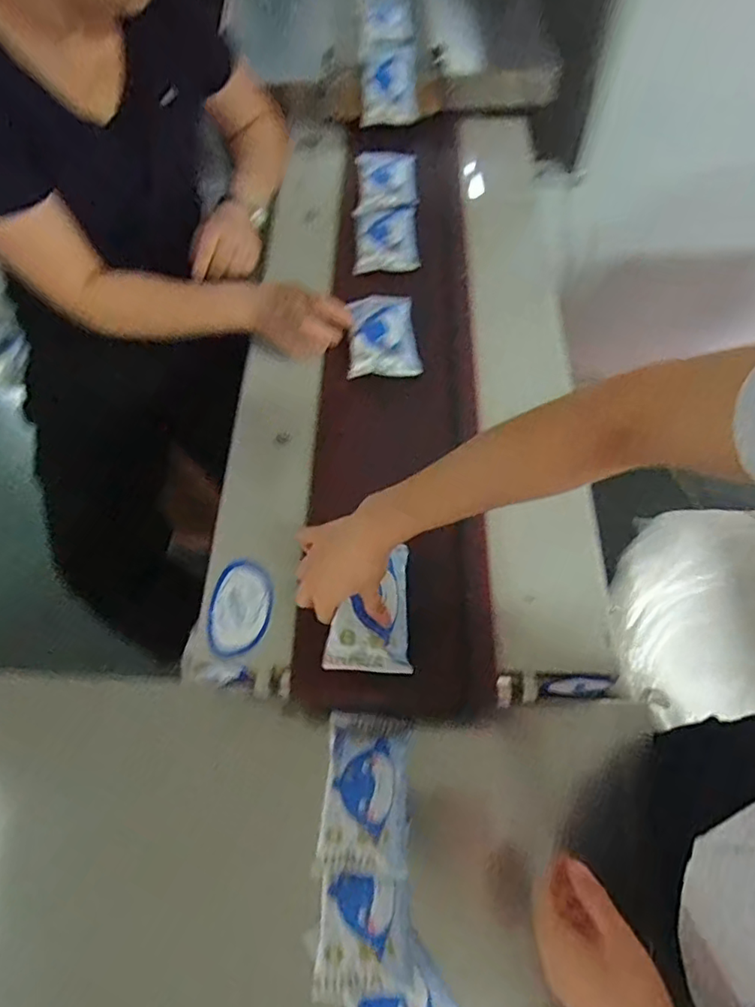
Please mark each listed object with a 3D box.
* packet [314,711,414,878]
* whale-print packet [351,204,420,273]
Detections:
[{"bbox_3d":[-0.011,0.278,0.563,0.081,0.034,0.136,4,61,2],"label":"packet"},{"bbox_3d":[0.014,-0.393,0.859,0.097,0.021,0.141,-12,54,18],"label":"whale-print packet"}]

